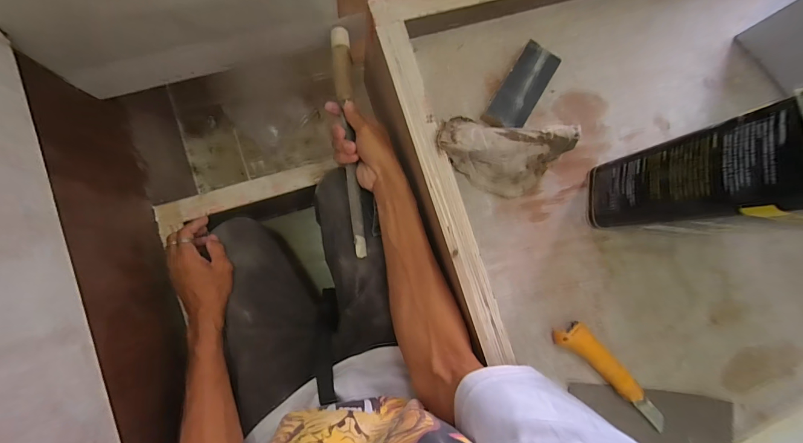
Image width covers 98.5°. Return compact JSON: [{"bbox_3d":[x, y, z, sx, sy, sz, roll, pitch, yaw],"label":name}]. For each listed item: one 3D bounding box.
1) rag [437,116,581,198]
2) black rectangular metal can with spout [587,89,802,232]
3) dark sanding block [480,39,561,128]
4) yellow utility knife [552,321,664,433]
[{"bbox_3d":[0.123,-0.084,0.431,0.162,0.059,0.085,12,84,-6],"label":"rag"},{"bbox_3d":[0.332,-0.037,0.356,0.159,0.250,0.094,0,85,-7],"label":"black rectangular metal can with spout"},{"bbox_3d":[0.158,-0.175,0.458,0.051,0.021,0.126,32,82,-3],"label":"dark sanding block"},{"bbox_3d":[0.273,0.195,0.439,0.184,0.021,0.036,41,82,-2],"label":"yellow utility knife"}]

